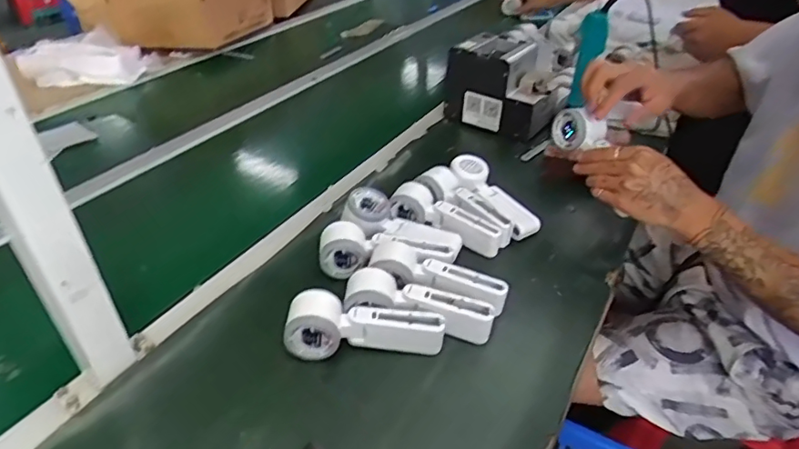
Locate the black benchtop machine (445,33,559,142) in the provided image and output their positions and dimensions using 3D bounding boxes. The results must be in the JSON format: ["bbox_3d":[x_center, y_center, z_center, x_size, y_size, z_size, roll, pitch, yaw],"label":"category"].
[{"bbox_3d":[0.193,-0.263,1.021,0.191,0.136,0.138,18,39,23],"label":"black benchtop machine"}]

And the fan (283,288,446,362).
[{"bbox_3d":[-0.036,0.113,0.582,0.164,0.048,0.052,5,36,4],"label":"fan"}]

